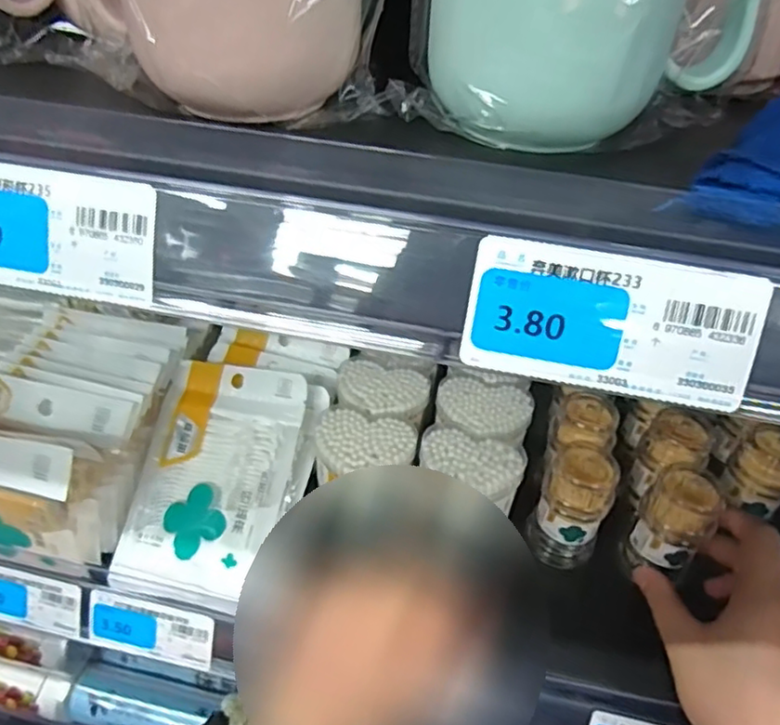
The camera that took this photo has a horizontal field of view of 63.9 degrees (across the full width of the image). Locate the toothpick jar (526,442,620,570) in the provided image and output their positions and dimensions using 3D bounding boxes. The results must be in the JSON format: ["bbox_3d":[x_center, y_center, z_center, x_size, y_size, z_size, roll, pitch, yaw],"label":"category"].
[{"bbox_3d":[0.118,0.091,0.403,0.042,0.083,0.045,2,41,-2],"label":"toothpick jar"}]

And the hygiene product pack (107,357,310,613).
[{"bbox_3d":[-0.109,0.075,0.398,0.102,0.020,0.148,8,72,14],"label":"hygiene product pack"}]

